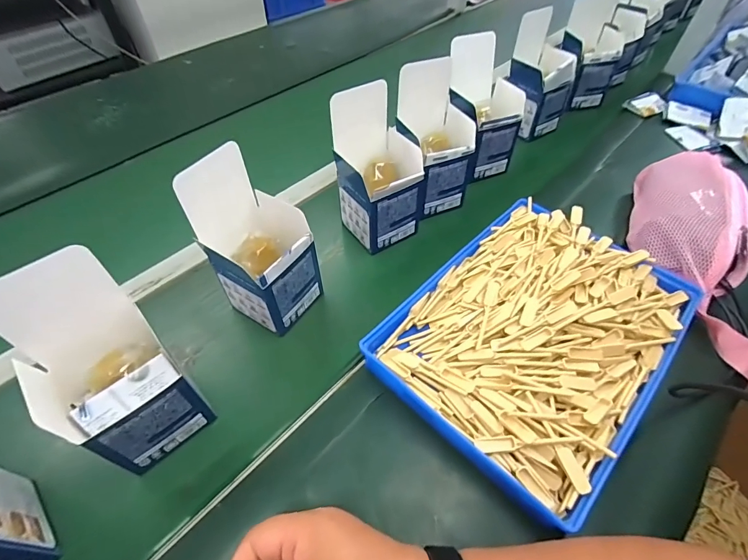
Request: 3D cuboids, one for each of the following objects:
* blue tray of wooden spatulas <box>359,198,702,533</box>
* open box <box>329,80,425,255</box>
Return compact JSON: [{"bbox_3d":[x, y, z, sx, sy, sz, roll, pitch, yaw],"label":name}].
[{"bbox_3d":[0.175,0.050,0.422,0.241,0.045,0.322,35,60,27],"label":"blue tray of wooden spatulas"},{"bbox_3d":[0.007,-0.138,0.496,0.097,0.170,0.092,-29,55,-20],"label":"open box"}]

